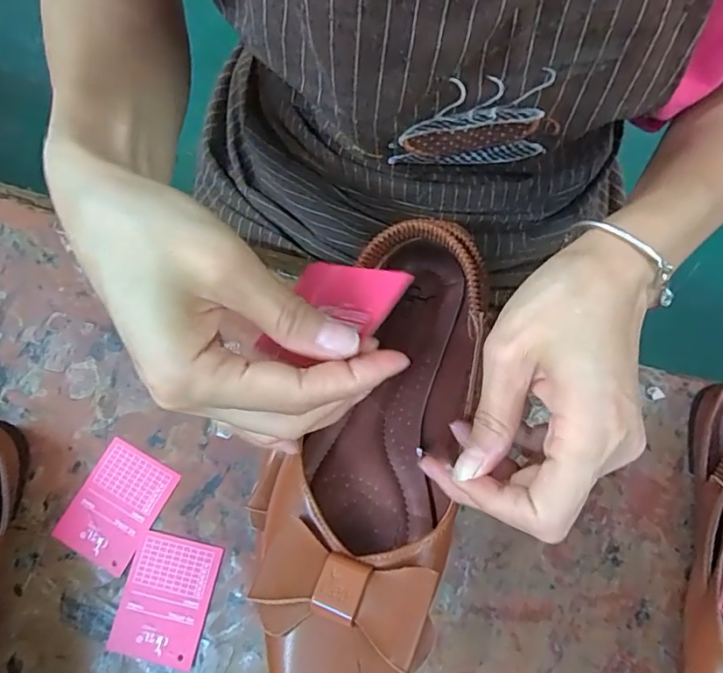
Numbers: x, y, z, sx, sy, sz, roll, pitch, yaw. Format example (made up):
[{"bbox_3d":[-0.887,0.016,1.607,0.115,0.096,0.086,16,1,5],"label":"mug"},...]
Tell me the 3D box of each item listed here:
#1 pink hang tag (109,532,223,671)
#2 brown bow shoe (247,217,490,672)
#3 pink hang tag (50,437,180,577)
[{"bbox_3d":[-0.127,0.168,0.331,0.056,0.004,0.073,13,75,3],"label":"pink hang tag"},{"bbox_3d":[0.007,0.047,0.257,0.088,0.063,0.244,17,62,5],"label":"brown bow shoe"},{"bbox_3d":[-0.165,0.114,0.345,0.056,0.004,0.074,28,80,8],"label":"pink hang tag"}]

